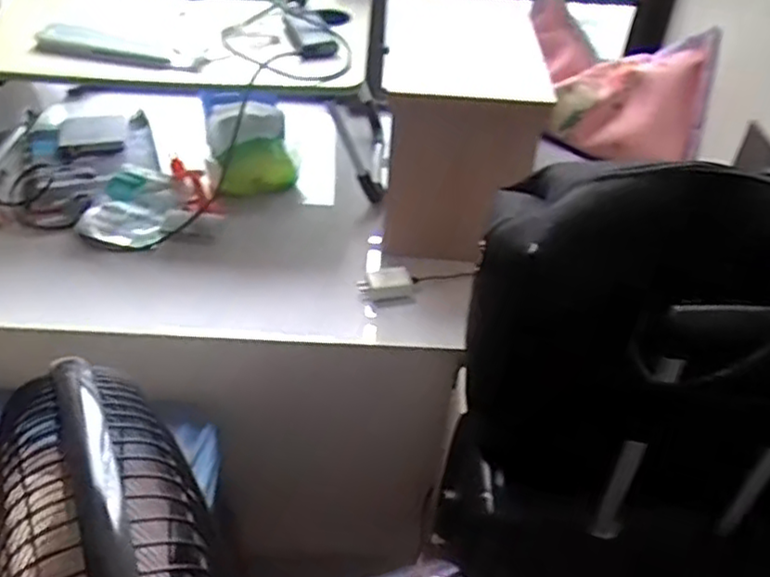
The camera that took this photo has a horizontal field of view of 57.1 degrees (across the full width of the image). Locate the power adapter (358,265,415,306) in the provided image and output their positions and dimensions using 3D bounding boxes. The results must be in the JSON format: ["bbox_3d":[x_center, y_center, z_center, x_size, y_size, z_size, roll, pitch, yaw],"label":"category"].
[{"bbox_3d":[0.000,-0.004,1.035,0.081,0.033,0.054,-6,41,-12],"label":"power adapter"}]

